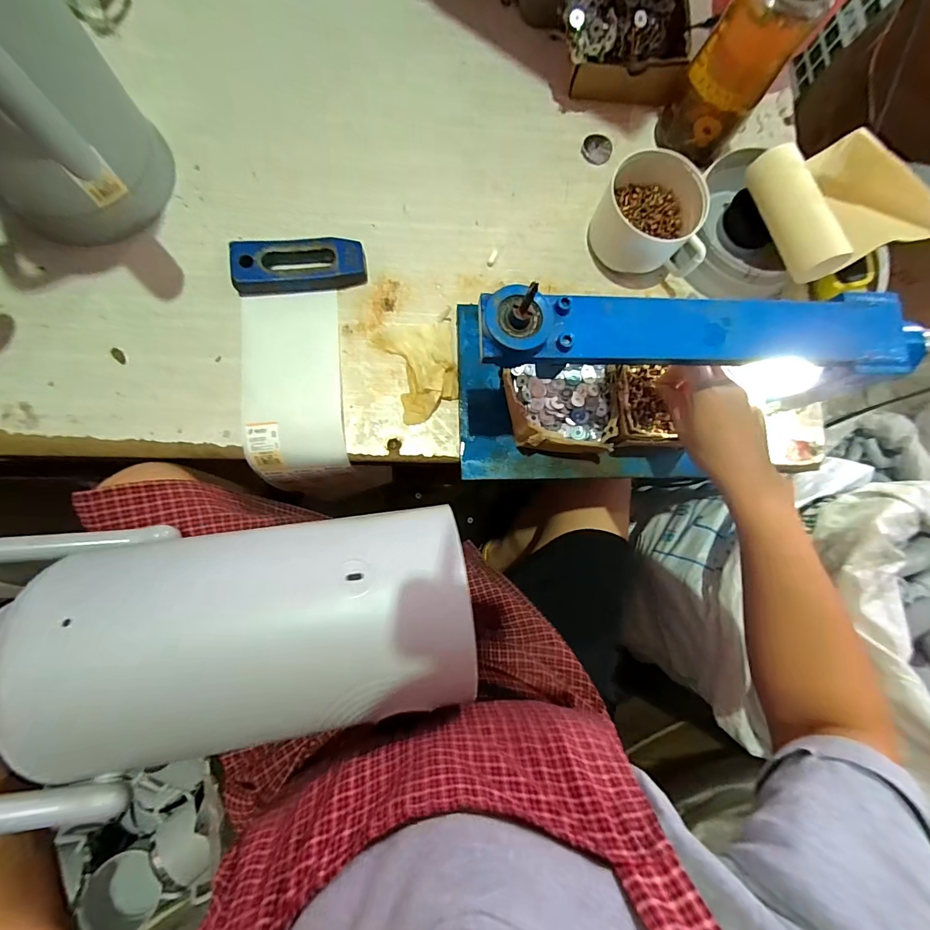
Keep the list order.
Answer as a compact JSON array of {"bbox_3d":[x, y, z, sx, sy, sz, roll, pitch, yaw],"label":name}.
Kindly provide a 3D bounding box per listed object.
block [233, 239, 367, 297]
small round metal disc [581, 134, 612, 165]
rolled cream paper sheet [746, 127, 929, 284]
[{"bbox_3d":[-0.181,-0.221,0.483,0.139,0.028,0.048,-8,85,-6],"label":"block"},{"bbox_3d":[0.168,-0.402,0.555,0.037,0.005,0.038,1,84,-5],"label":"small round metal disc"},{"bbox_3d":[0.406,-0.284,0.474,0.151,0.063,0.149,-18,86,-7],"label":"rolled cream paper sheet"}]

